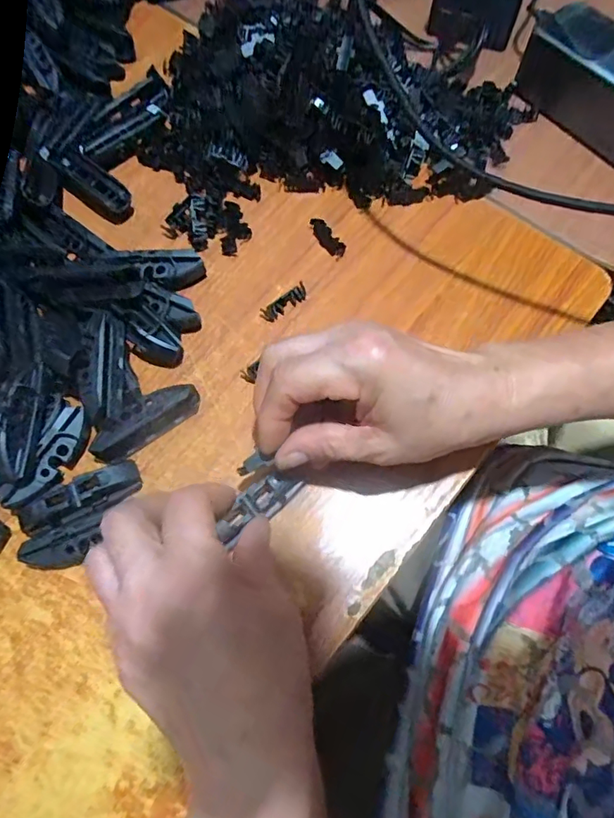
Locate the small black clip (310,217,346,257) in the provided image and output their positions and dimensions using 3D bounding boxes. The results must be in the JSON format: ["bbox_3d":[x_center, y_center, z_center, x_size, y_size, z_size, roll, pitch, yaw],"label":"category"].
[{"bbox_3d":[0.015,-0.126,0.368,0.013,0.007,0.035,-32,72,-11],"label":"small black clip"}]

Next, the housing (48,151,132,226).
[{"bbox_3d":[-0.166,-0.172,0.383,0.082,0.016,0.025,36,74,13],"label":"housing"}]

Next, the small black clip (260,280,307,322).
[{"bbox_3d":[-0.016,-0.074,0.350,0.036,0.007,0.012,-37,73,-12],"label":"small black clip"}]

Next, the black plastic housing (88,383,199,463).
[{"bbox_3d":[-0.101,0.006,0.314,0.069,0.024,0.022,-34,73,-12],"label":"black plastic housing"}]

